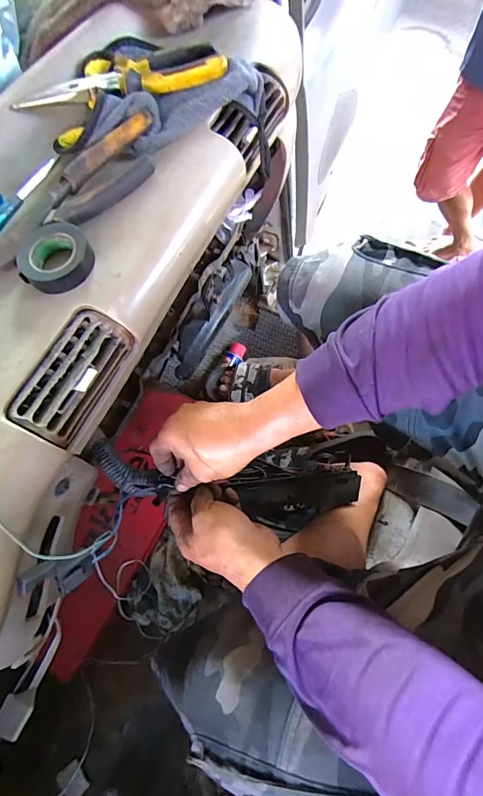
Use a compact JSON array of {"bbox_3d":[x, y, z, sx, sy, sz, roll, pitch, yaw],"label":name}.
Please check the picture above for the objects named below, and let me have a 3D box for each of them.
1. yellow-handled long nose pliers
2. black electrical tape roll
[{"bbox_3d":[-0.112,-0.302,0.384,0.192,0.015,0.051,-18,67,-1],"label":"yellow-handled long nose pliers"},{"bbox_3d":[-0.149,-0.115,0.325,0.052,0.015,0.057,-2,68,6],"label":"black electrical tape roll"}]

